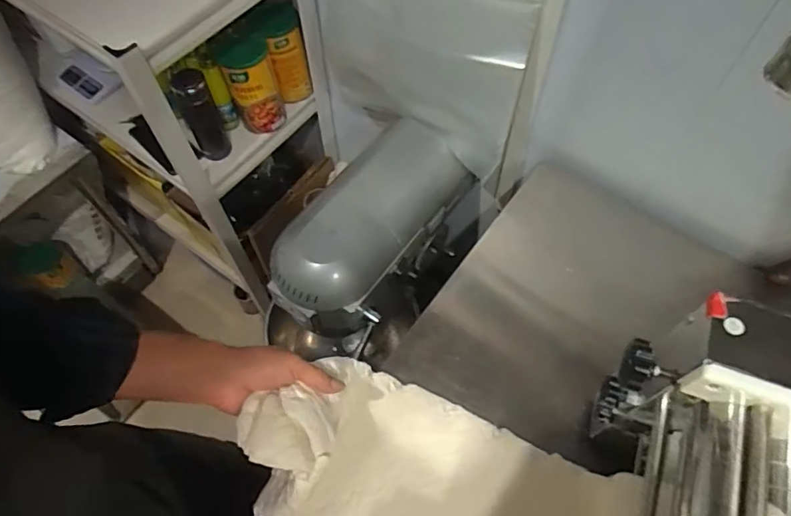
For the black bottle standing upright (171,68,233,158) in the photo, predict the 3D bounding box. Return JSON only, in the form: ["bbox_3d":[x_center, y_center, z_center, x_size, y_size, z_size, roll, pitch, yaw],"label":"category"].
[{"bbox_3d":[-0.390,-0.285,1.067,0.067,0.201,0.078,-23,63,-12],"label":"black bottle standing upright"}]

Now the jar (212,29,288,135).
[{"bbox_3d":[-0.298,-0.354,1.100,0.106,0.176,0.089,-17,62,-9],"label":"jar"}]

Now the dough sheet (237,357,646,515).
[{"bbox_3d":[0.045,0.271,0.590,0.398,0.181,0.248,26,64,14],"label":"dough sheet"}]

